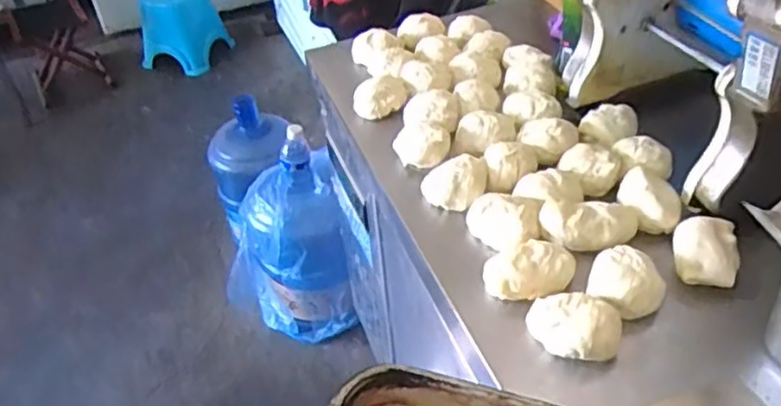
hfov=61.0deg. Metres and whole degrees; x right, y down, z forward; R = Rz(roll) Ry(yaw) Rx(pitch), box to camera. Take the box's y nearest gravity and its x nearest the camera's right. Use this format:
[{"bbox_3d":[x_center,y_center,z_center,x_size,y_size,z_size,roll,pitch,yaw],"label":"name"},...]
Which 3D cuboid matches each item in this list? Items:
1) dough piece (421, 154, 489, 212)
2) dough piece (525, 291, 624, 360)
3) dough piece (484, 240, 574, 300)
[{"bbox_3d":[0.073,-0.023,0.767,0.076,0.037,0.065,2,42,8],"label":"dough piece"},{"bbox_3d":[0.167,0.110,0.602,0.080,0.038,0.054,16,46,22],"label":"dough piece"},{"bbox_3d":[0.139,0.067,0.658,0.083,0.040,0.062,-23,45,-19],"label":"dough piece"}]

